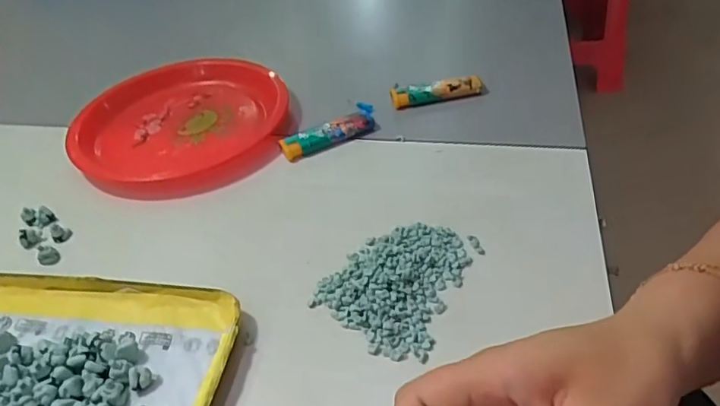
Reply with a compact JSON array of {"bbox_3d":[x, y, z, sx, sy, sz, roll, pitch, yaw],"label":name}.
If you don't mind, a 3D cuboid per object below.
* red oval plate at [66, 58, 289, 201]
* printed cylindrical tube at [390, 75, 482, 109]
[{"bbox_3d":[-0.147,-0.076,0.466,0.159,0.027,0.177,-1,42,8],"label":"red oval plate"},{"bbox_3d":[0.066,-0.098,0.474,0.077,0.016,0.017,-9,42,-1],"label":"printed cylindrical tube"}]

